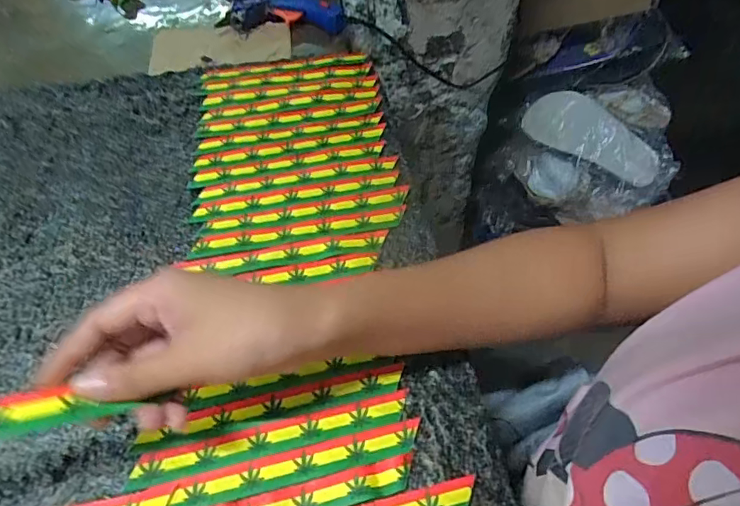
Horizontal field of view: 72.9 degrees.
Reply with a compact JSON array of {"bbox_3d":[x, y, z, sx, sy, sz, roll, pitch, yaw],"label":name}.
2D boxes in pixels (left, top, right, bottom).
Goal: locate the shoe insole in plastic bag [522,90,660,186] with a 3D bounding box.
[{"bbox_3d":[0.350,-0.184,0.780,0.226,0.018,0.089,21,96,-10],"label":"shoe insole in plastic bag"}]

